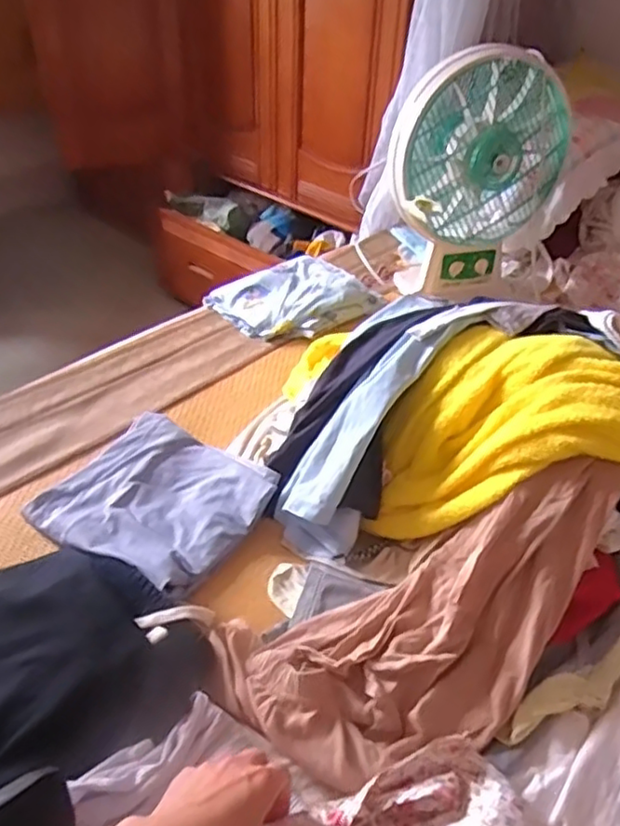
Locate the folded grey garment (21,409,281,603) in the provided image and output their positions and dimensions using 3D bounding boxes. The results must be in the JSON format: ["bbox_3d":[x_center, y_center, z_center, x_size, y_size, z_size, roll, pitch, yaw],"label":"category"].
[{"bbox_3d":[-0.174,0.088,0.750,0.233,0.024,0.207,20,41,25],"label":"folded grey garment"}]

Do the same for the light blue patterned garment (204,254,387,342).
[{"bbox_3d":[-0.023,-0.206,1.125,0.252,0.033,0.204,-25,43,-30],"label":"light blue patterned garment"}]

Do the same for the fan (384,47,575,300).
[{"bbox_3d":[0.263,-0.371,1.066,0.279,0.362,0.114,-18,44,-22],"label":"fan"}]

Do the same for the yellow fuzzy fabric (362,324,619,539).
[{"bbox_3d":[0.240,0.029,0.684,0.315,0.179,0.200,11,40,11],"label":"yellow fuzzy fabric"}]

